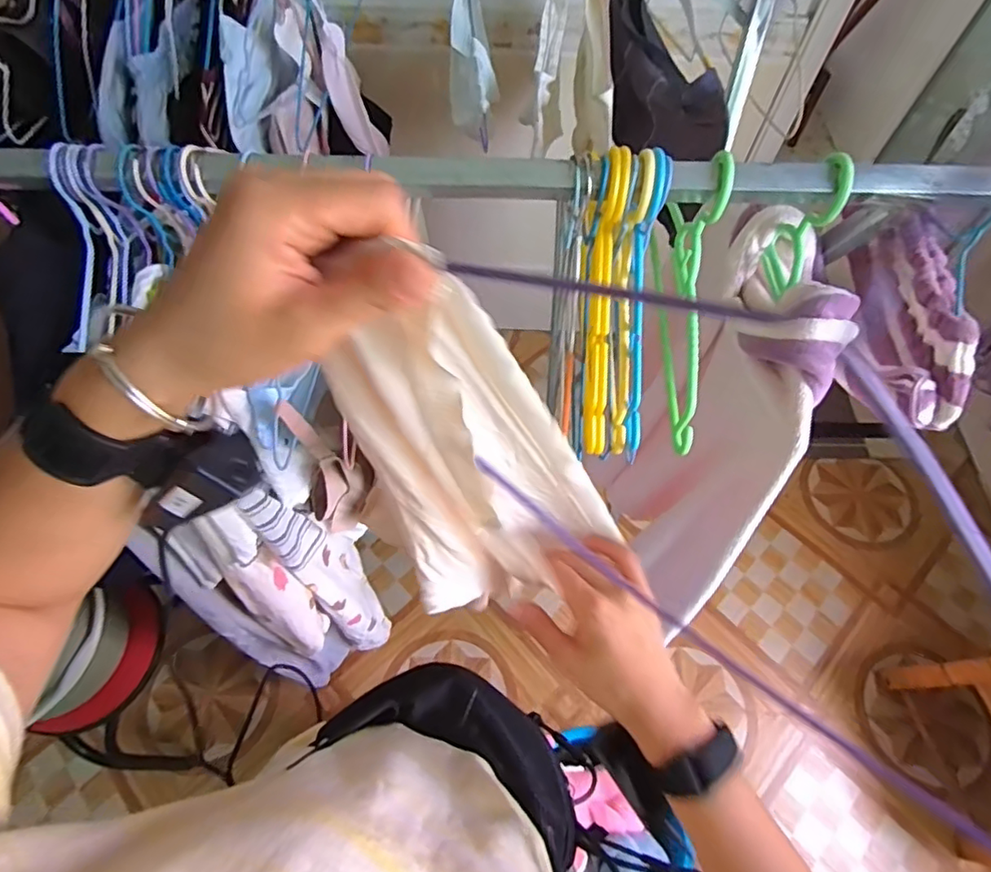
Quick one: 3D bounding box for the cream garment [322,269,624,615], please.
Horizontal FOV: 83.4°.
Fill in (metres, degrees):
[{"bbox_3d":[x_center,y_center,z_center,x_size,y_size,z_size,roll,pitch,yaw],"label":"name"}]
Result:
[{"bbox_3d":[-0.008,0.034,0.330,0.094,0.291,0.099,15,62,26],"label":"cream garment"}]

